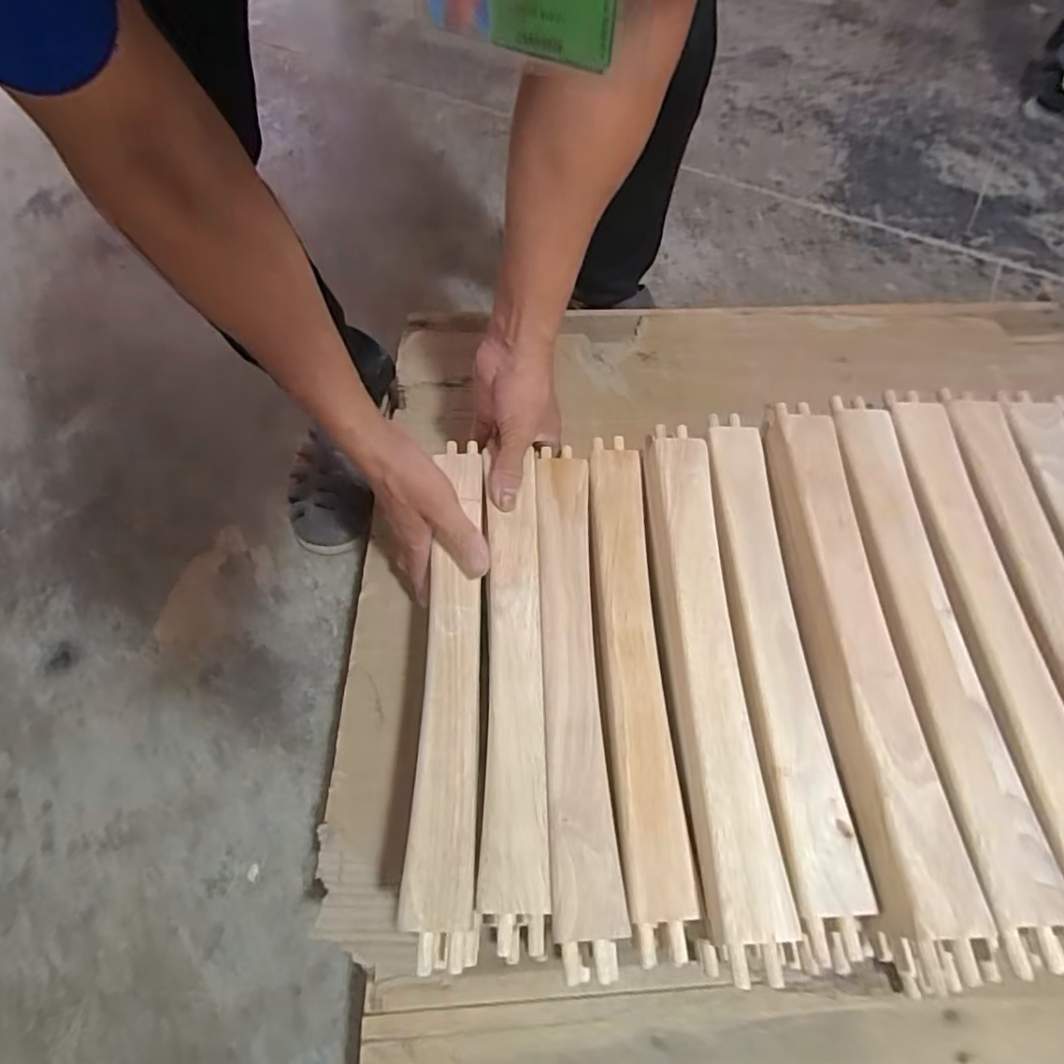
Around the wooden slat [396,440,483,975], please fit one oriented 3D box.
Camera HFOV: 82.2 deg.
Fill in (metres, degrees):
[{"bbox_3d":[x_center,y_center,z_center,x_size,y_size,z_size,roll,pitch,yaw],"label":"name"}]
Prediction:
[{"bbox_3d":[-0.062,0.095,0.476,0.045,0.013,0.395,0,60,-1],"label":"wooden slat"}]

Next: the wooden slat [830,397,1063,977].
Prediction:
[{"bbox_3d":[0.277,0.063,0.432,0.049,0.017,0.396,1,60,0],"label":"wooden slat"}]

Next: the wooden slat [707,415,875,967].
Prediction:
[{"bbox_3d":[0.178,0.075,0.457,0.050,0.017,0.391,0,60,-1],"label":"wooden slat"}]

